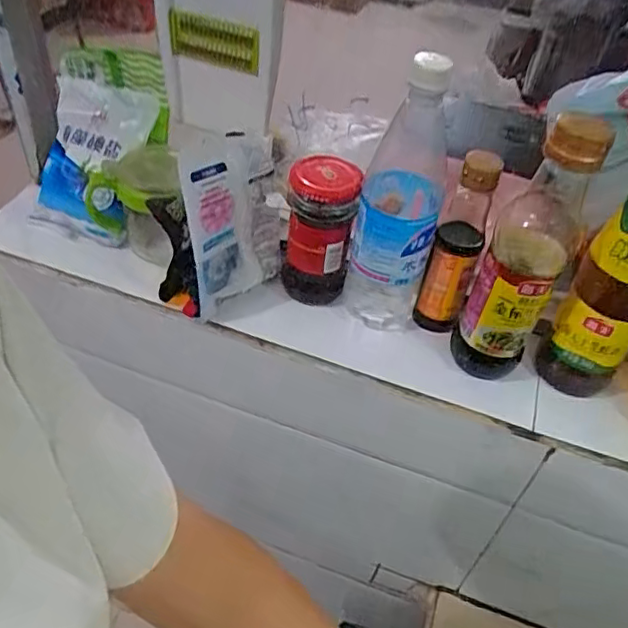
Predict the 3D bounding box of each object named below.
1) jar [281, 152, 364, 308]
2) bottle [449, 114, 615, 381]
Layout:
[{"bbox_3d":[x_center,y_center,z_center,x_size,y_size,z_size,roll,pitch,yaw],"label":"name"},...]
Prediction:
[{"bbox_3d":[0.005,-0.076,0.559,0.061,0.139,0.062,4,45,-4],"label":"jar"},{"bbox_3d":[0.168,-0.044,0.474,0.059,0.245,0.060,24,47,16],"label":"bottle"}]

